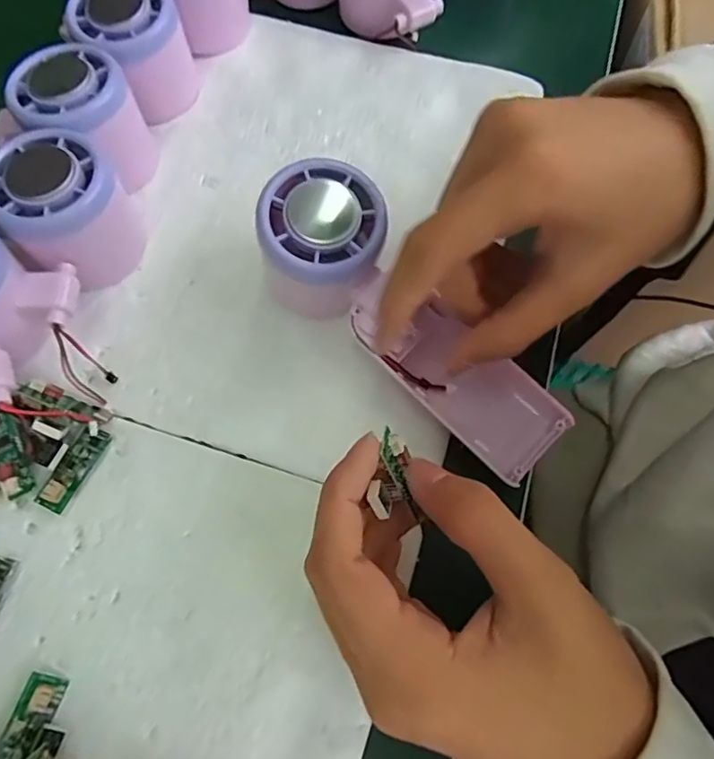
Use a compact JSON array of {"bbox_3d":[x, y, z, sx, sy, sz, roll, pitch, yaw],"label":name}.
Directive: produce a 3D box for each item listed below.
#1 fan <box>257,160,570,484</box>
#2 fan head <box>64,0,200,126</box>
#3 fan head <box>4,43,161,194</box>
[{"bbox_3d":[0.020,-0.024,0.263,0.163,0.053,0.054,42,71,-3],"label":"fan"},{"bbox_3d":[-0.120,-0.179,0.313,0.057,0.053,0.061,-22,70,-9],"label":"fan head"},{"bbox_3d":[-0.138,-0.131,0.293,0.054,0.055,0.051,0,69,0],"label":"fan head"}]

